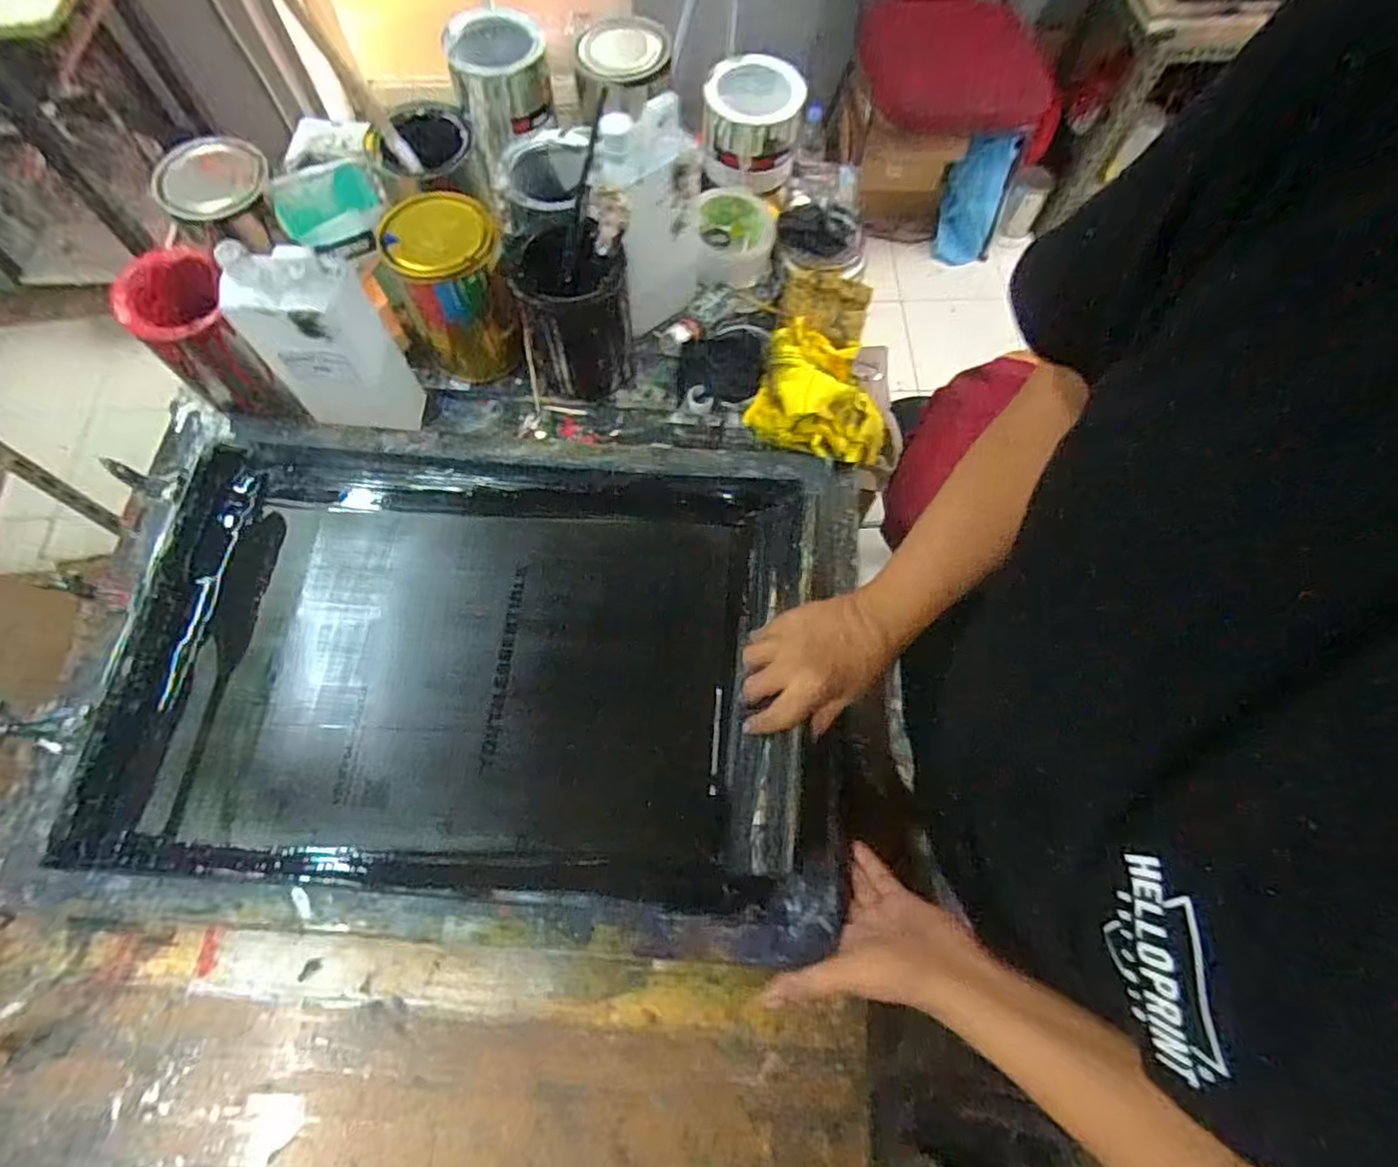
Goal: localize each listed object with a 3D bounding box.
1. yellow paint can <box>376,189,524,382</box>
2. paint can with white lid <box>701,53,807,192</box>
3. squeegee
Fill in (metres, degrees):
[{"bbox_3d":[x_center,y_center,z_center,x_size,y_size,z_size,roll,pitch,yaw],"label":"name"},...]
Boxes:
[{"bbox_3d":[-0.234,-0.278,0.654,0.095,0.157,0.099,0,68,-1],"label":"yellow paint can"},{"bbox_3d":[0.059,-0.515,0.747,0.106,0.091,0.104,3,68,0],"label":"paint can with white lid"},{"bbox_3d":[0.060,0.069,0.589,0.053,0.081,0.344,5,69,1],"label":"squeegee"}]

